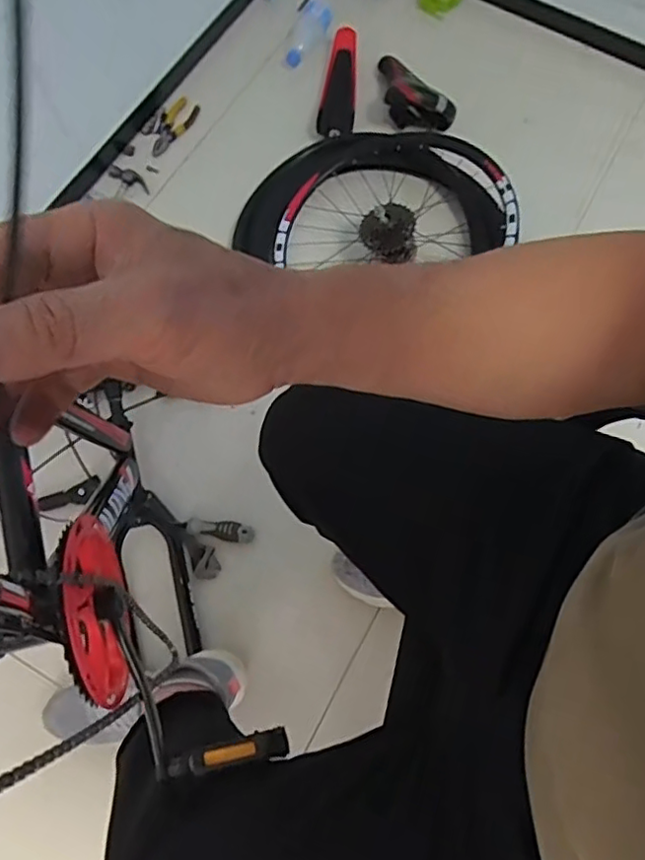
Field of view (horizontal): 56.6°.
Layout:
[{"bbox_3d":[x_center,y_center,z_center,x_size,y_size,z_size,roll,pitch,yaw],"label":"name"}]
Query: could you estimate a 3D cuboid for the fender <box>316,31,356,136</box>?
[{"bbox_3d":[0.038,-0.743,1.279,0.077,0.074,0.250,8,102,1],"label":"fender"}]

